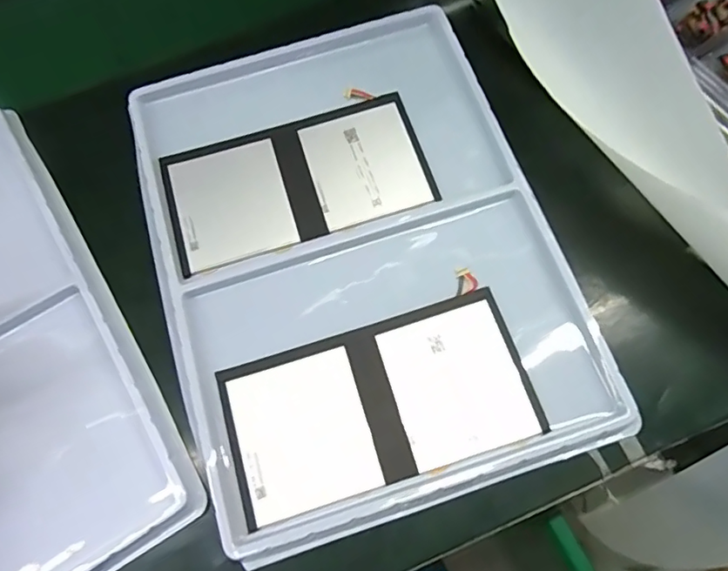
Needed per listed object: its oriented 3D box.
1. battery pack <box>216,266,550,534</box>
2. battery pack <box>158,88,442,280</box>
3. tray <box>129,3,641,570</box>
[{"bbox_3d":[0.007,0.067,0.313,0.171,0.007,0.091,-18,69,-3],"label":"battery pack"},{"bbox_3d":[-0.046,-0.071,0.366,0.172,0.006,0.092,-18,69,-3],"label":"battery pack"},{"bbox_3d":[-0.008,-0.027,0.344,0.233,0.018,0.319,-17,69,-5],"label":"tray"}]

